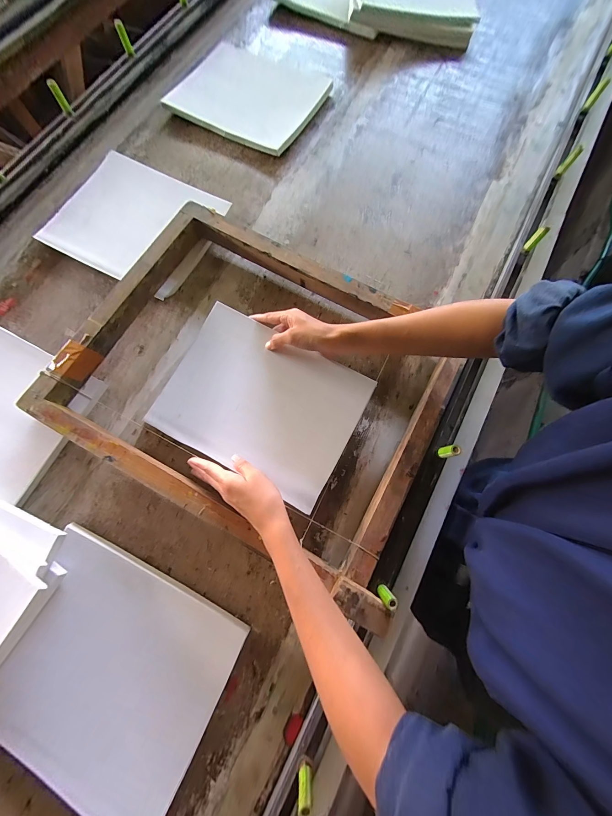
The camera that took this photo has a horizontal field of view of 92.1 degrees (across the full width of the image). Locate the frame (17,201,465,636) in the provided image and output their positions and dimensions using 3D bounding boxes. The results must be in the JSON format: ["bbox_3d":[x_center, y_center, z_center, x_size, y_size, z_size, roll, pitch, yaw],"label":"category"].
[{"bbox_3d":[-0.061,-0.044,0.424,0.520,0.061,0.395,28,77,7],"label":"frame"}]

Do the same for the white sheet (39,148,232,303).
[{"bbox_3d":[-0.294,-0.323,0.516,0.259,0.023,0.215,27,77,6],"label":"white sheet"}]

